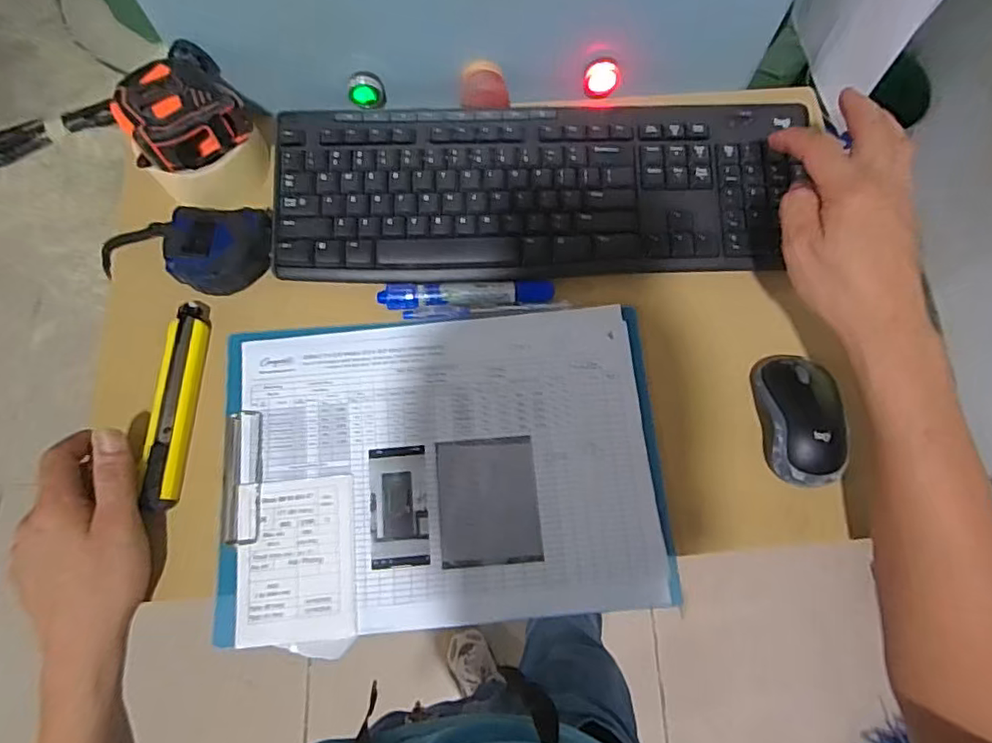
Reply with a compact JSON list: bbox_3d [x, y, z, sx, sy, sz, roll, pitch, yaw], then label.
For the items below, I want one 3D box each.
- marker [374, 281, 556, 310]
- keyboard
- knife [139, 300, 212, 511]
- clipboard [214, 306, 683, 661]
[{"bbox_3d":[-0.022,-0.060,0.455,0.134,0.014,0.018,-3,72,0],"label":"marker"},{"bbox_3d":[0.032,-0.146,0.469,0.406,0.028,0.140,-3,72,-2],"label":"keyboard"},{"bbox_3d":[-0.235,0.022,0.428,0.025,0.018,0.152,2,72,1],"label":"knife"},{"bbox_3d":[-0.038,0.067,0.424,0.309,0.012,0.219,-4,72,-1],"label":"clipboard"}]

